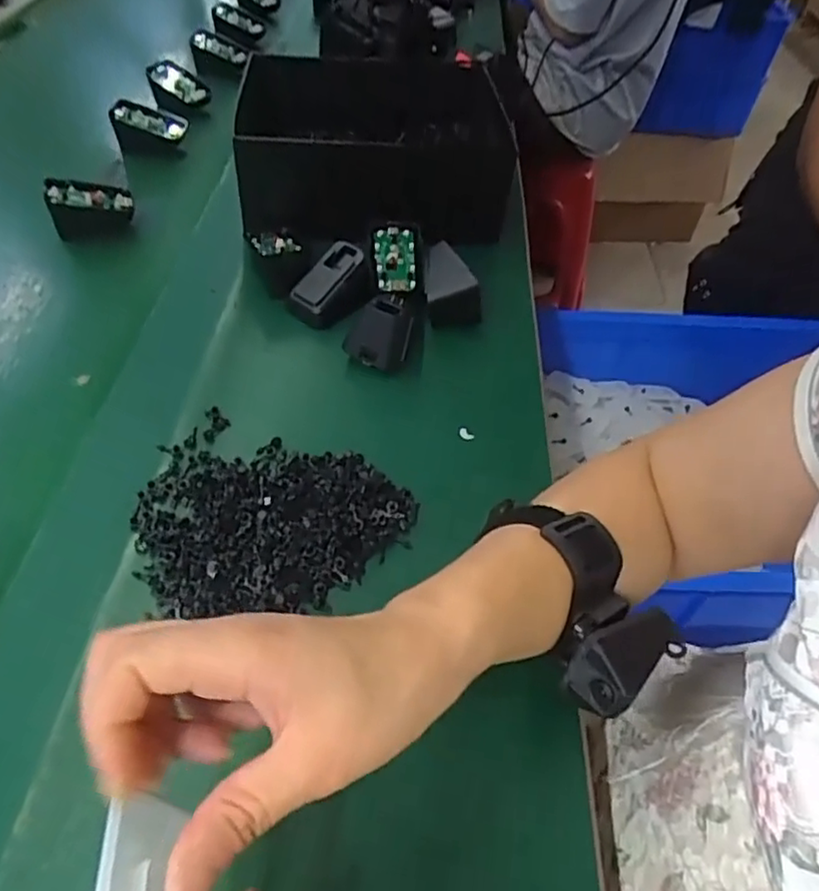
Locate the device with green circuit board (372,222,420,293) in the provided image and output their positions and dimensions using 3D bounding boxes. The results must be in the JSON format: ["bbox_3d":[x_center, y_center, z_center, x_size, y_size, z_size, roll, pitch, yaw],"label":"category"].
[{"bbox_3d":[-0.011,-0.153,0.532,0.038,0.013,0.071,1,69,4],"label":"device with green circuit board"}]

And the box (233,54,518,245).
[{"bbox_3d":[-0.034,-0.279,0.605,0.237,0.084,0.204,4,46,-2],"label":"box"}]

